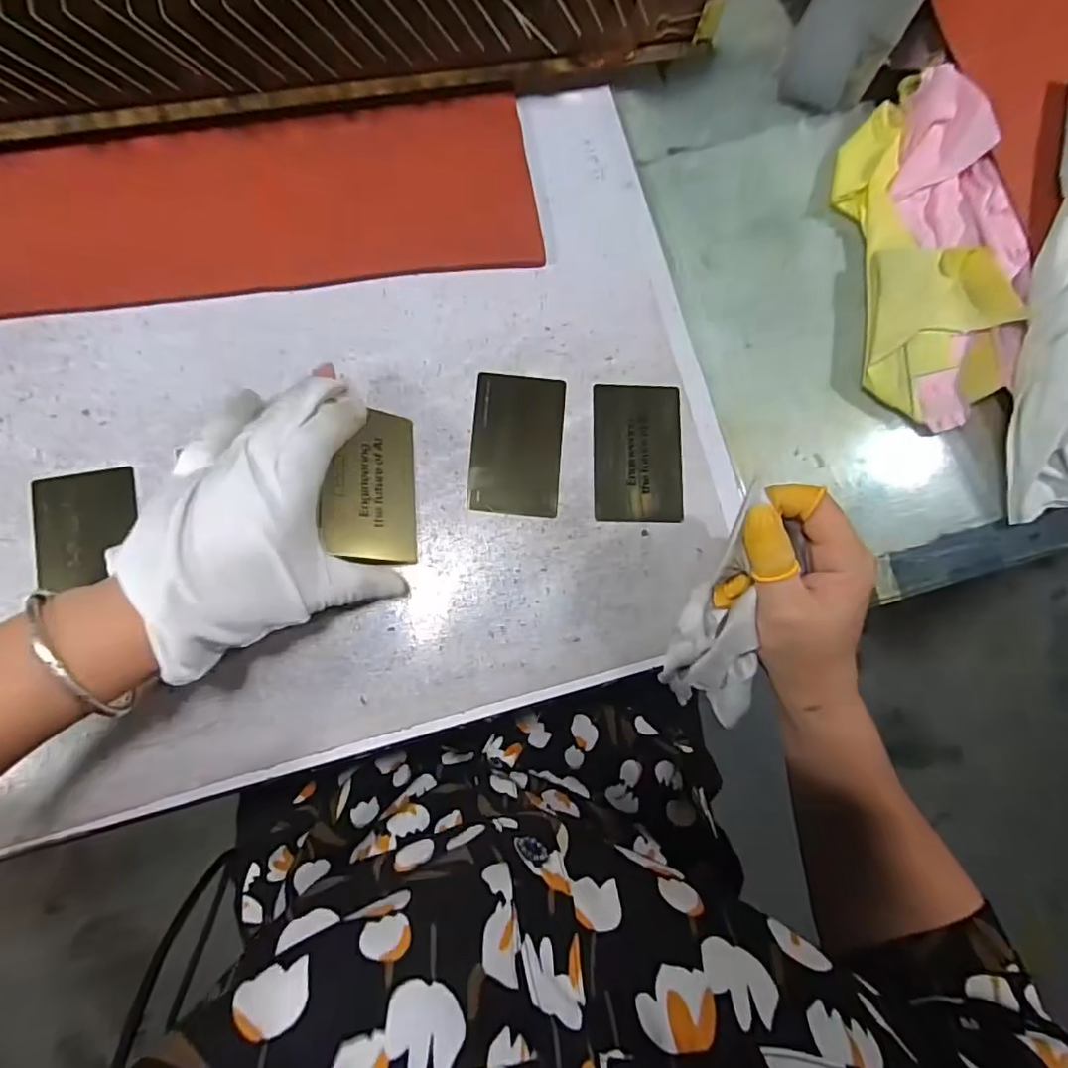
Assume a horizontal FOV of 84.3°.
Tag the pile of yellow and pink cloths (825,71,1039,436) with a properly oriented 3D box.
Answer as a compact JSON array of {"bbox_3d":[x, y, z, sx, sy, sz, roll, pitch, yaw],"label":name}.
[{"bbox_3d":[0.254,-0.184,0.376,0.101,0.032,0.224,-4,81,-4],"label":"pile of yellow and pink cloths"}]

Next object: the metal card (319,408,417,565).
[{"bbox_3d":[-0.087,-0.026,0.322,0.052,0.004,0.082,8,78,-44],"label":"metal card"}]

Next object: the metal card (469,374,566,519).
[{"bbox_3d":[-0.010,-0.053,0.349,0.052,0.004,0.084,4,81,-2],"label":"metal card"}]

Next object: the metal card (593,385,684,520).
[{"bbox_3d":[0.063,-0.049,0.353,0.053,0.004,0.084,1,81,-3],"label":"metal card"}]

